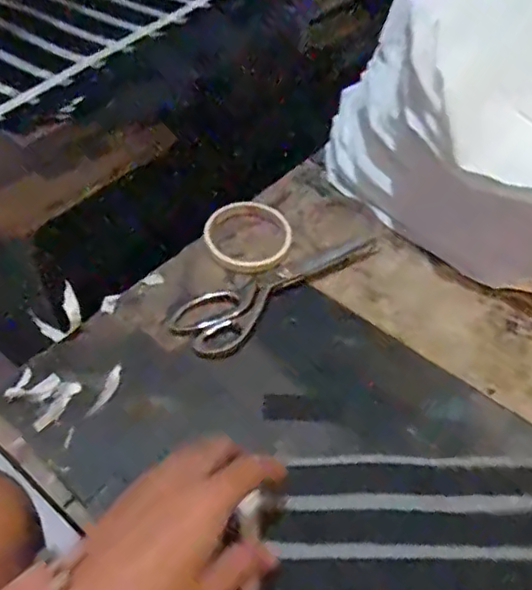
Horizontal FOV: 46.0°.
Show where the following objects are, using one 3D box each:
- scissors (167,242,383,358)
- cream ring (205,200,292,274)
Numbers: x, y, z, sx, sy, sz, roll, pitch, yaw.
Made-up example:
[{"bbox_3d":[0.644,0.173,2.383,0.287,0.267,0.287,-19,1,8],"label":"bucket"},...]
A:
[{"bbox_3d":[0.013,-0.011,0.618,0.223,0.015,0.068,-31,56,-29],"label":"scissors"},{"bbox_3d":[-0.019,-0.063,0.651,0.089,0.012,0.100,-1,47,-6],"label":"cream ring"}]

